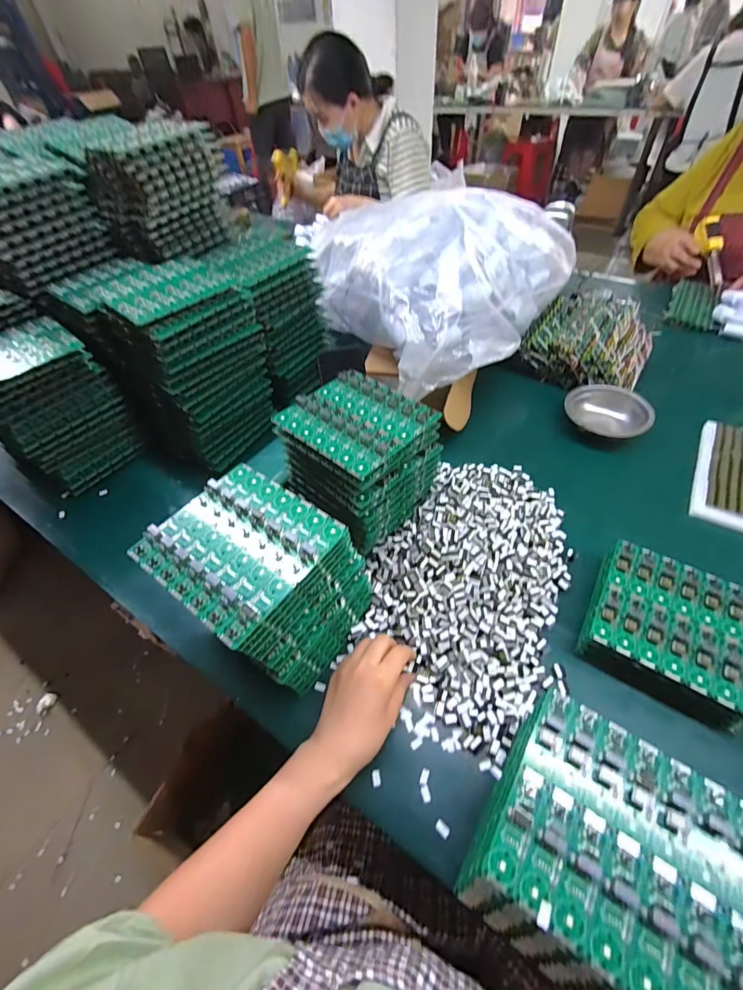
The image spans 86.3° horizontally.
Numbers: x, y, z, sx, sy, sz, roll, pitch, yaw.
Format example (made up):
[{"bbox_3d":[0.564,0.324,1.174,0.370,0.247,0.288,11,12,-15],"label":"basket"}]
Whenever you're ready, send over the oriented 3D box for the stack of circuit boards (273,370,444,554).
[{"bbox_3d":[-0.016,-0.050,0.502,0.155,0.124,0.141,36,61,28],"label":"stack of circuit boards"}]

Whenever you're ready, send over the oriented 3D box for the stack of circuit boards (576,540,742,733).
[{"bbox_3d":[0.319,0.139,0.421,0.152,0.040,0.148,24,56,22],"label":"stack of circuit boards"}]

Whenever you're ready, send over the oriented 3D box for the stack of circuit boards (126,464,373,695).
[{"bbox_3d":[-0.108,0.088,0.415,0.160,0.157,0.140,28,58,25],"label":"stack of circuit boards"}]

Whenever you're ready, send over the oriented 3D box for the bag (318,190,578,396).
[{"bbox_3d":[0.135,-0.382,0.672,0.387,0.176,0.339,-28,54,-18],"label":"bag"}]

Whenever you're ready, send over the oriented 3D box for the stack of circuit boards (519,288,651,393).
[{"bbox_3d":[0.405,-0.284,0.741,0.199,0.080,0.197,27,57,24],"label":"stack of circuit boards"}]

